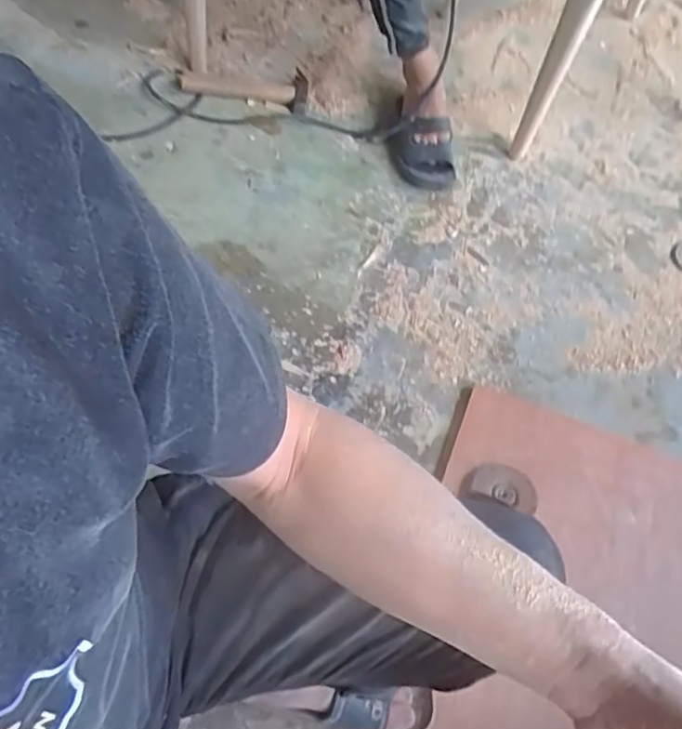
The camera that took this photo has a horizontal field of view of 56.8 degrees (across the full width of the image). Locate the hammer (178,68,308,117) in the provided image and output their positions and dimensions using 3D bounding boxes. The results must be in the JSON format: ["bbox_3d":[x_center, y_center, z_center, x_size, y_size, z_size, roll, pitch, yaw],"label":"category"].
[{"bbox_3d":[-0.207,-0.601,1.346,0.293,0.033,0.119,15,60,6],"label":"hammer"}]

